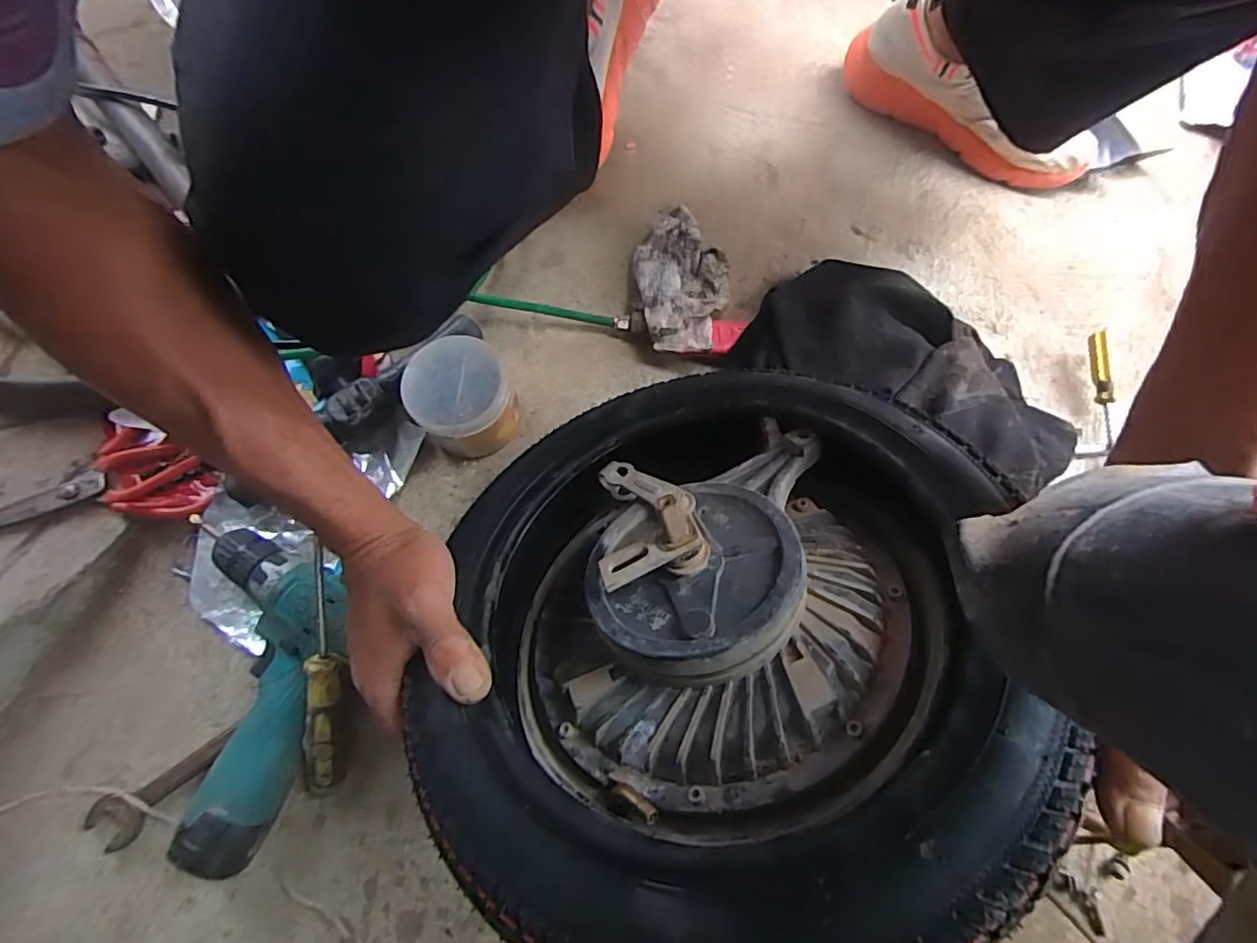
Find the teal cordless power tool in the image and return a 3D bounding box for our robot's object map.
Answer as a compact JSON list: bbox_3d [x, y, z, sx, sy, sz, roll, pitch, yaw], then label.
[{"bbox_3d":[-0.265,0.153,0.447,0.128,0.057,0.252,-7,76,-1],"label":"teal cordless power tool"}]

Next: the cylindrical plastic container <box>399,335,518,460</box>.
[{"bbox_3d":[-0.138,-0.060,0.500,0.079,0.070,0.082,0,76,0],"label":"cylindrical plastic container"}]

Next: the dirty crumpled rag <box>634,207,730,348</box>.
[{"bbox_3d":[0.051,-0.184,0.561,0.087,0.037,0.173,1,72,-1],"label":"dirty crumpled rag"}]

